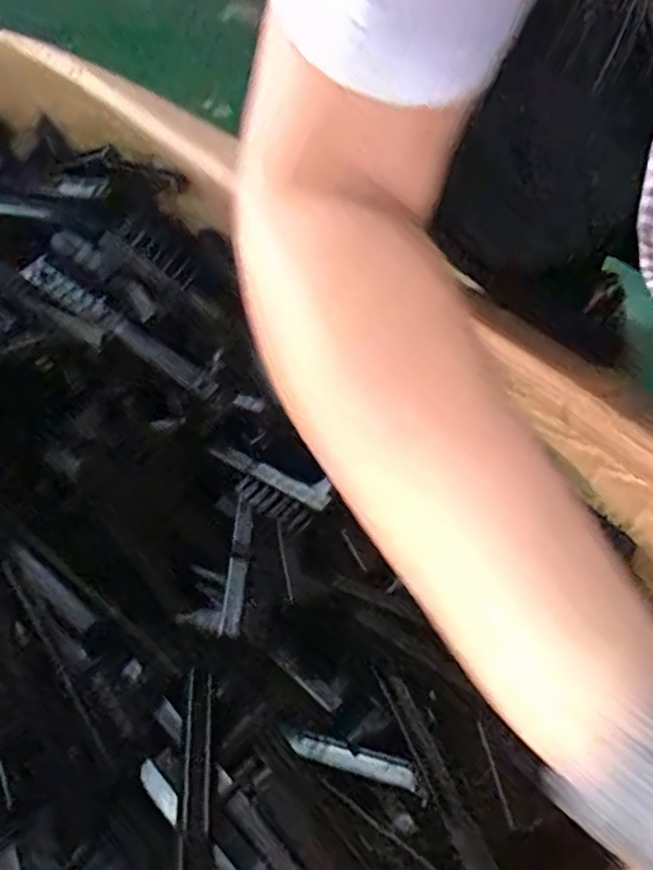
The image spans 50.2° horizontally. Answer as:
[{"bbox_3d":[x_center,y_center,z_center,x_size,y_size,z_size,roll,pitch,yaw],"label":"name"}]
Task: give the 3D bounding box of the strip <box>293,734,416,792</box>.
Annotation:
[{"bbox_3d":[0.018,0.211,0.451,0.085,0.008,0.015,6,56,23],"label":"strip"}]

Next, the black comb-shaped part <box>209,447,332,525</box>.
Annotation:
[{"bbox_3d":[-0.047,0.033,0.504,0.105,0.014,0.042,21,60,17],"label":"black comb-shaped part"}]

